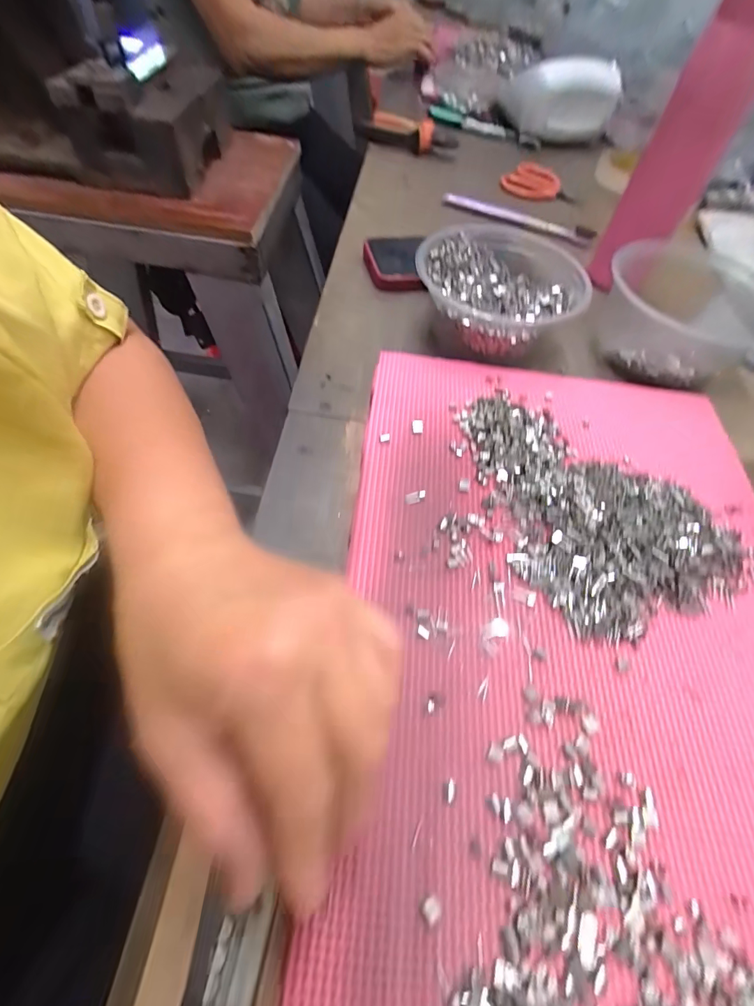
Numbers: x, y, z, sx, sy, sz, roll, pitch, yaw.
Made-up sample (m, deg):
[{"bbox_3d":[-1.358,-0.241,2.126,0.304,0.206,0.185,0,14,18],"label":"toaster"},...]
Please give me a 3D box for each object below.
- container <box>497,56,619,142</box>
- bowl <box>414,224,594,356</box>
[{"bbox_3d":[0.290,-0.650,0.688,0.168,0.092,0.086,-8,59,-10],"label":"container"},{"bbox_3d":[0.103,-0.174,0.369,0.144,0.062,0.133,3,57,-5],"label":"bowl"}]

